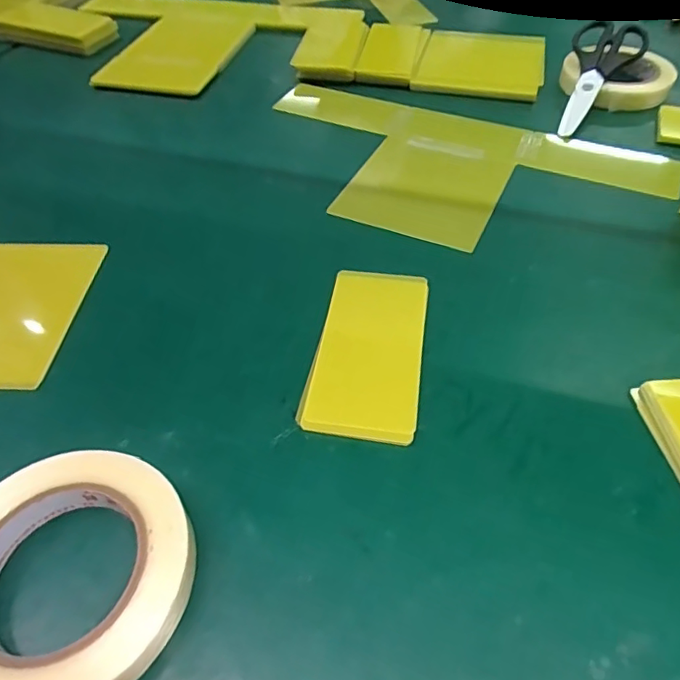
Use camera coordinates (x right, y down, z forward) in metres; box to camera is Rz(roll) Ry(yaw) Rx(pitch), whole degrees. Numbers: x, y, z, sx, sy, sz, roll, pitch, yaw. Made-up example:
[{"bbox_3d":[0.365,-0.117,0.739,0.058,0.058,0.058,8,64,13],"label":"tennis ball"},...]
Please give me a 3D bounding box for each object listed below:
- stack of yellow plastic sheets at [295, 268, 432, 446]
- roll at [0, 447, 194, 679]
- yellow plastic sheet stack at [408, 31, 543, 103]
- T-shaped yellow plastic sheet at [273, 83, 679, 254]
[{"bbox_3d":[0.021,0.005,0.358,0.071,0.007,0.138,8,51,8],"label":"stack of yellow plastic sheets"},{"bbox_3d":[-0.134,0.112,0.257,0.119,0.027,0.115,0,50,1],"label":"roll"},{"bbox_3d":[0.168,-0.330,0.626,0.140,0.016,0.135,11,51,10],"label":"yellow plastic sheet stack"},{"bbox_3d":[0.095,-0.164,0.501,0.400,0.007,0.204,20,53,17],"label":"T-shaped yellow plastic sheet"}]

